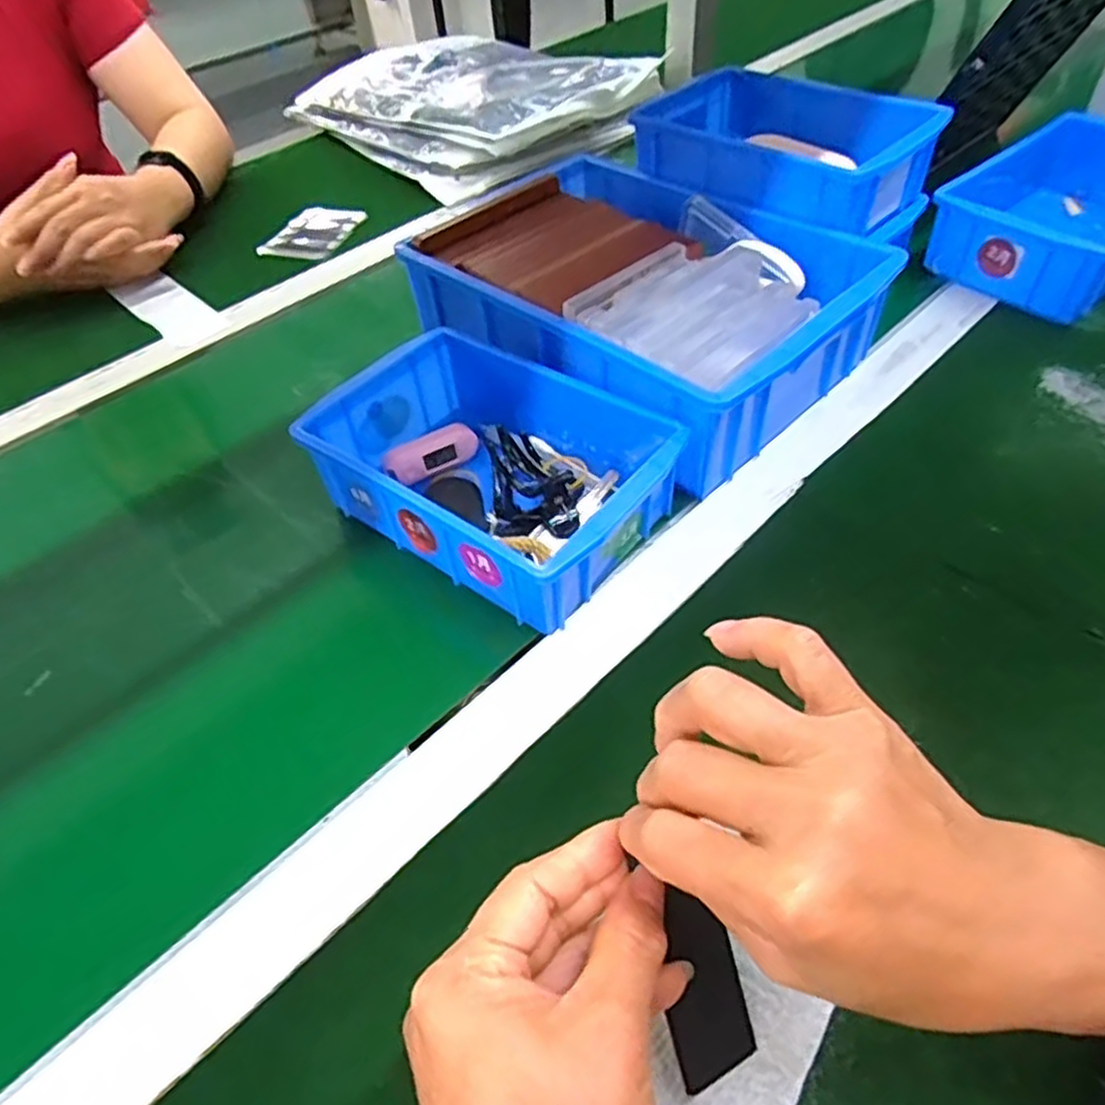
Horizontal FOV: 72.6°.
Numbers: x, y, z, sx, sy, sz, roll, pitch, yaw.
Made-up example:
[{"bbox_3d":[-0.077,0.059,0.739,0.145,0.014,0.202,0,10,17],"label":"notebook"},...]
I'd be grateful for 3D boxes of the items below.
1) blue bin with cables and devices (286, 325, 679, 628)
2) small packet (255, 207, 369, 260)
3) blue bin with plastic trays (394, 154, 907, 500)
[{"bbox_3d":[-0.036,-0.049,0.444,0.194,0.063,0.127,28,56,26],"label":"blue bin with cables and devices"},{"bbox_3d":[-0.233,-0.310,0.729,0.078,0.009,0.090,12,55,16],"label":"small packet"},{"bbox_3d":[0.062,-0.174,0.530,0.284,0.084,0.208,35,60,29],"label":"blue bin with plastic trays"}]

